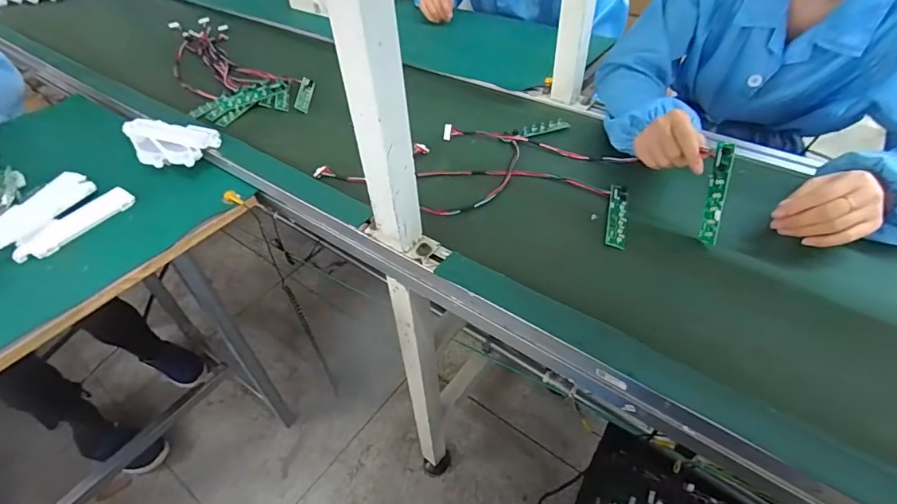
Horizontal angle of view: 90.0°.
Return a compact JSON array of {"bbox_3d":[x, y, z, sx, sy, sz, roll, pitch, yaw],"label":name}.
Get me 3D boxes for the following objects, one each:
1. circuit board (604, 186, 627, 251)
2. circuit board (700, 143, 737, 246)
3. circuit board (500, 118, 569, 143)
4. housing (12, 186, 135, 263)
[{"bbox_3d":[0.218,-0.049,0.578,0.023,0.010,0.119,11,47,14],"label":"circuit board"},{"bbox_3d":[0.306,-0.064,0.513,0.008,0.118,0.021,-21,30,-32],"label":"circuit board"},{"bbox_3d":[0.140,-0.198,0.725,0.119,0.006,0.024,-18,47,-14],"label":"circuit board"},{"bbox_3d":[-0.531,-0.039,0.642,0.040,0.024,0.156,24,52,24],"label":"housing"}]

